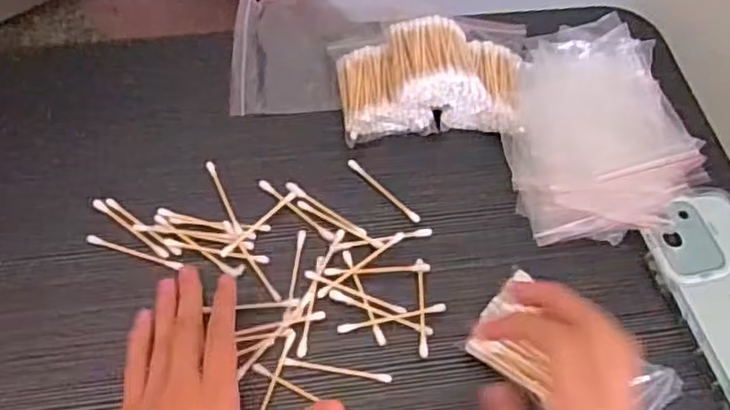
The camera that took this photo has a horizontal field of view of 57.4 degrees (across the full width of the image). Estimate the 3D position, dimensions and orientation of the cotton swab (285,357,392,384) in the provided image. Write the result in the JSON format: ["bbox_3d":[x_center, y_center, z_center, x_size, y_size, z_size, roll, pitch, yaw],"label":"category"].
[{"bbox_3d":[-0.016,0.102,0.413,0.066,0.004,0.006,9,58,3],"label":"cotton swab"}]

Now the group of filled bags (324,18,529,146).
[{"bbox_3d":[0.051,-0.105,0.515,0.146,0.053,0.110,-1,58,-3],"label":"group of filled bags"}]

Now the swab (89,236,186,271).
[{"bbox_3d":[-0.158,0.032,0.454,0.067,0.004,0.006,16,58,7],"label":"swab"}]

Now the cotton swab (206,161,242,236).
[{"bbox_3d":[-0.100,-0.006,0.473,0.007,0.004,0.069,-19,60,-14],"label":"cotton swab"}]

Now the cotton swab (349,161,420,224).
[{"bbox_3d":[0.013,-0.011,0.482,0.007,0.005,0.070,-37,66,-23],"label":"cotton swab"}]

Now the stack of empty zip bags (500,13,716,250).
[{"bbox_3d":[0.167,-0.058,0.487,0.143,0.023,0.164,-14,69,-10],"label":"stack of empty zip bags"}]

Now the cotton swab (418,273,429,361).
[{"bbox_3d":[0.036,0.063,0.424,0.005,0.004,0.068,2,57,-2],"label":"cotton swab"}]

